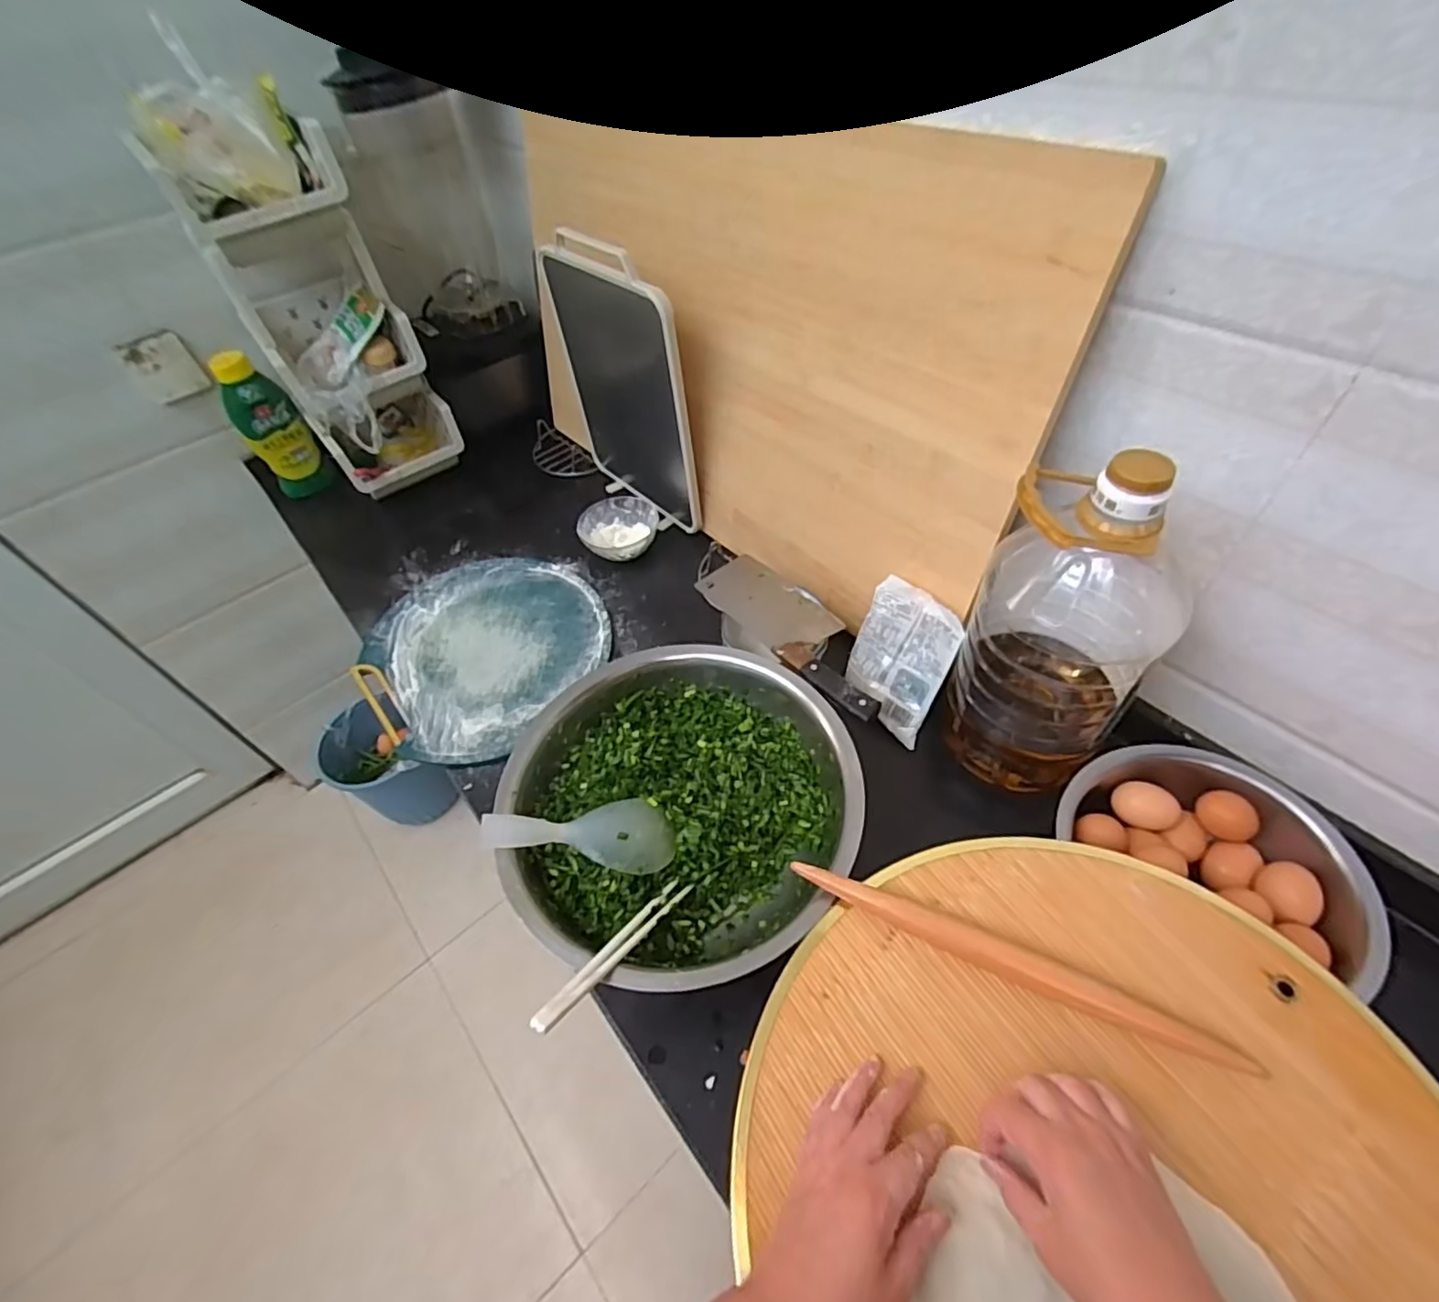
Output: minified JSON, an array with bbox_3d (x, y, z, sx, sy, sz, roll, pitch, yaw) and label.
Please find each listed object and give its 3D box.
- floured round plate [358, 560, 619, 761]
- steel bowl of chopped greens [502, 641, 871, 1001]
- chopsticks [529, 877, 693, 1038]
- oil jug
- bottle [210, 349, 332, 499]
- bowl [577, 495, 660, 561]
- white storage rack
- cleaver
[{"bbox_3d":[-0.316,-0.017,0.878,0.300,0.016,0.349,-30,54,-18],"label":"floured round plate"},{"bbox_3d":[-0.034,0.158,0.633,0.324,0.093,0.333,-3,50,4],"label":"steel bowl of chopped greens"},{"bbox_3d":[-0.082,0.245,0.522,0.021,0.011,0.201,21,18,22],"label":"chopsticks"},{"bbox_3d":[0.312,-0.021,0.571,0.150,0.335,0.138,24,57,24],"label":"oil jug"},{"bbox_3d":[-0.777,-0.387,1.100,0.095,0.244,0.076,-35,55,-22],"label":"bottle"},{"bbox_3d":[-0.155,-0.183,0.970,0.112,0.046,0.118,-3,50,4],"label":"bowl"},{"bbox_3d":[-0.617,-0.517,0.993,0.207,0.540,0.314,-32,54,-19],"label":"white storage rack"},{"bbox_3d":[0.090,-0.026,0.730,0.089,0.029,0.281,-33,54,-20],"label":"cleaver"}]

